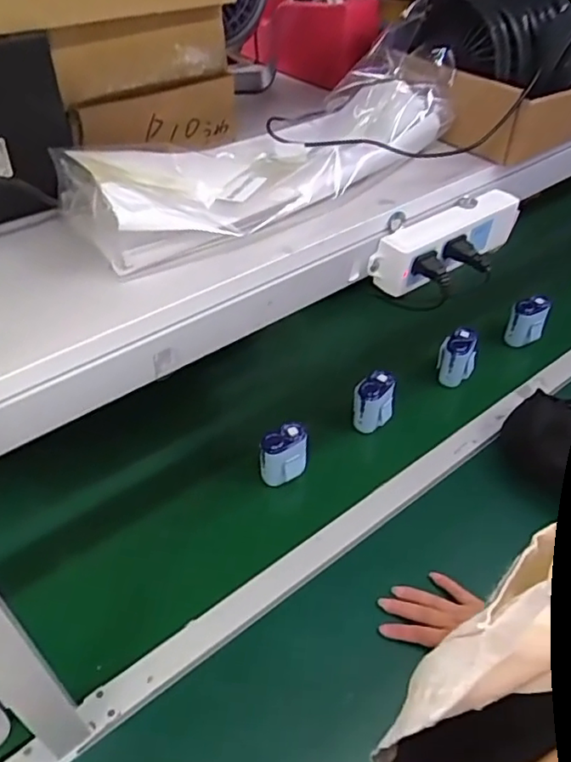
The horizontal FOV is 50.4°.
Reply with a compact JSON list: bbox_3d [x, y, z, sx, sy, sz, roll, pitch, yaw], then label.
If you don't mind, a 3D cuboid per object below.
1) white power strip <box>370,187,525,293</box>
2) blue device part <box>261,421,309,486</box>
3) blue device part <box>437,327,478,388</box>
[{"bbox_3d":[0.157,-0.135,0.582,0.175,0.049,0.036,-31,52,-26],"label":"white power strip"},{"bbox_3d":[-0.003,0.109,0.877,0.072,0.091,0.052,-10,46,-8],"label":"blue device part"},{"bbox_3d":[0.286,-0.034,1.019,0.061,0.097,0.055,16,48,17],"label":"blue device part"}]

